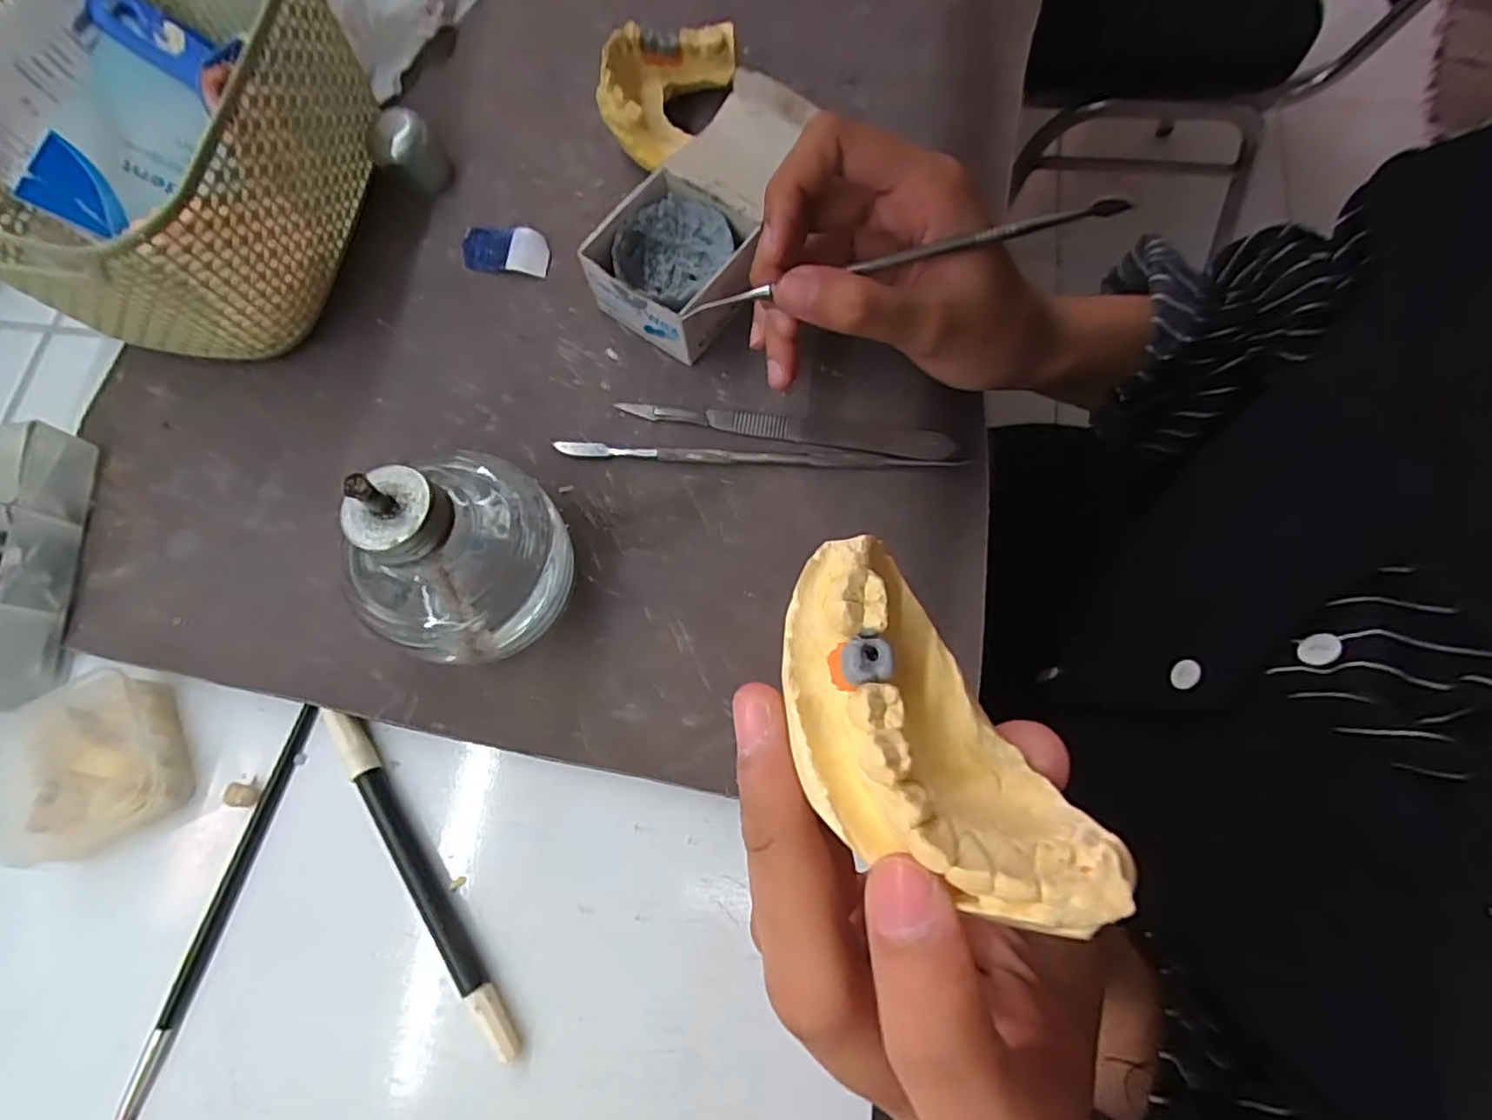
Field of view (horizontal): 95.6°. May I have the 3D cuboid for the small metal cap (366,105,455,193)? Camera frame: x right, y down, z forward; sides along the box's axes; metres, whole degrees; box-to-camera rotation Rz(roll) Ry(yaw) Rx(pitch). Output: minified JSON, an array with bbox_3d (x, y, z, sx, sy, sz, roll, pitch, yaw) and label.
[{"bbox_3d":[-0.160,-0.192,0.318,0.027,0.029,0.022,19,74,6],"label":"small metal cap"}]

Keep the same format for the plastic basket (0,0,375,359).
[{"bbox_3d":[-0.237,-0.176,0.287,0.118,0.084,0.164,11,73,3],"label":"plastic basket"}]

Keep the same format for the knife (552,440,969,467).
[{"bbox_3d":[0.004,-0.043,0.280,0.166,0.005,0.006,3,73,1],"label":"knife"}]

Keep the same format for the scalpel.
[{"bbox_3d":[0.017,-0.056,0.284,0.137,0.004,0.014,8,73,2],"label":"scalpel"}]

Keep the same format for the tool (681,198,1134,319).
[{"bbox_3d":[0.052,-0.104,0.233,0.153,0.005,0.004,-11,73,6],"label":"tool"}]

